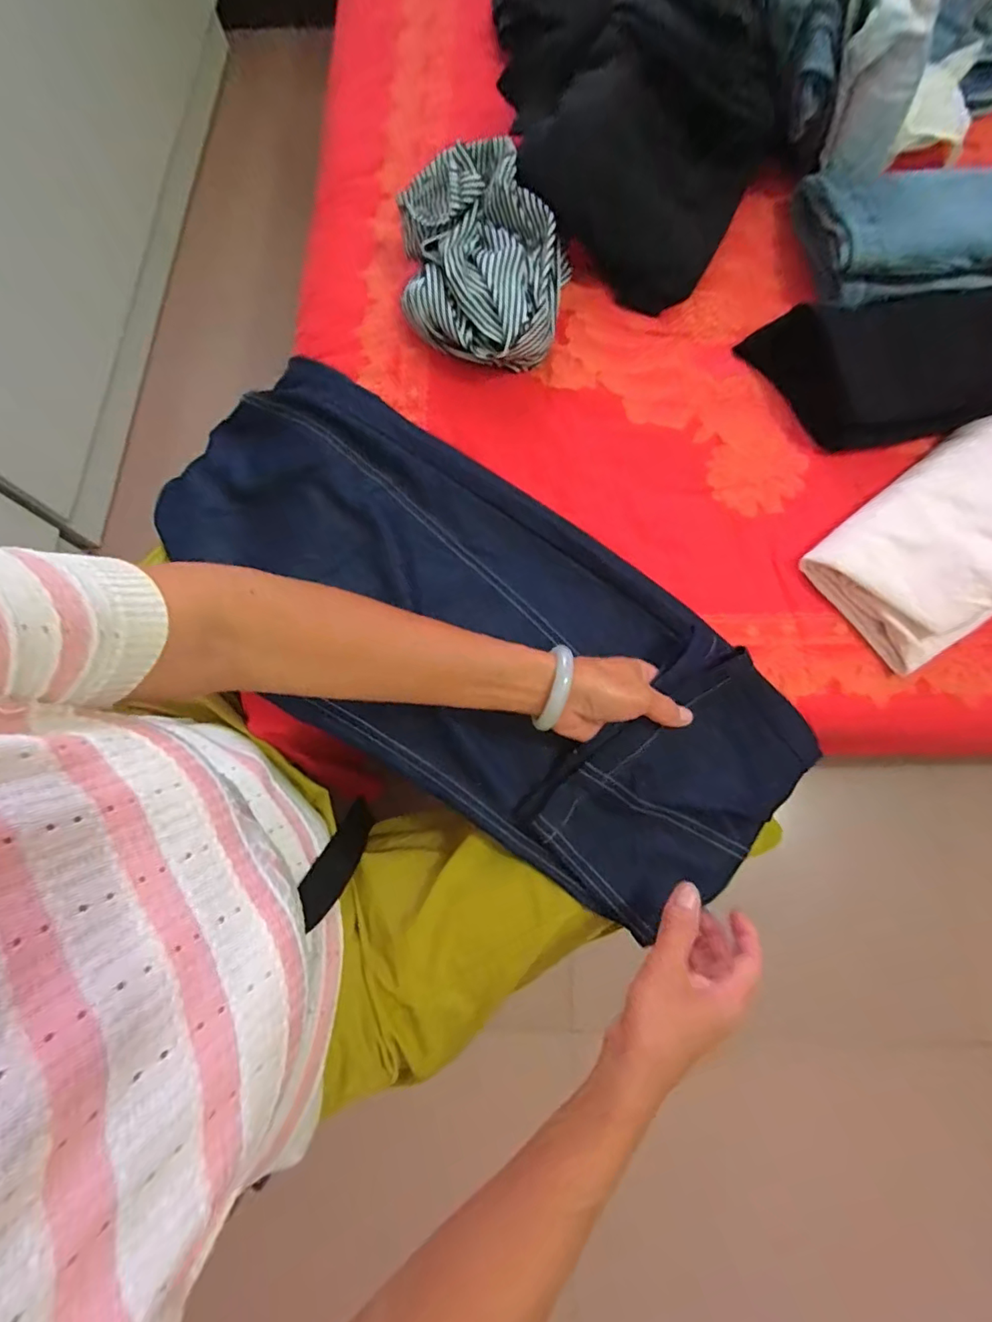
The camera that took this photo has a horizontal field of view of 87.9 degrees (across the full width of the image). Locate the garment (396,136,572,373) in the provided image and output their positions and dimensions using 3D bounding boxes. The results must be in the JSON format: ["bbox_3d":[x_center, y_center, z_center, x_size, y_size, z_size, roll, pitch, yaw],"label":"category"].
[{"bbox_3d":[-0.011,-0.411,0.526,0.171,0.091,0.243,-2,74,0],"label":"garment"}]

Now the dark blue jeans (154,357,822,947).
[{"bbox_3d":[-0.047,-0.048,0.458,0.628,0.059,0.265,42,79,12],"label":"dark blue jeans"}]

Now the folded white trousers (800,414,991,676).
[{"bbox_3d":[0.421,-0.123,0.454,0.276,0.064,0.148,-32,76,-7],"label":"folded white trousers"}]

